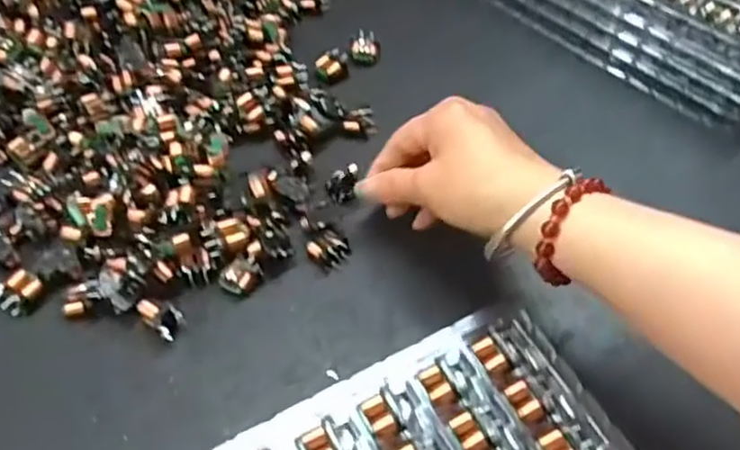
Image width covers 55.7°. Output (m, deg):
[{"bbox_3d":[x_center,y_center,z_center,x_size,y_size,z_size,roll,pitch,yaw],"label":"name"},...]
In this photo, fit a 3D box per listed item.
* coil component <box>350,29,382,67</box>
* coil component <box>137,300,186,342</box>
[{"bbox_3d":[-0.003,-0.131,0.520,0.021,0.018,0.020,-1,55,-2],"label":"coil component"},{"bbox_3d":[-0.114,0.051,0.380,0.020,0.022,0.018,16,56,10],"label":"coil component"}]

